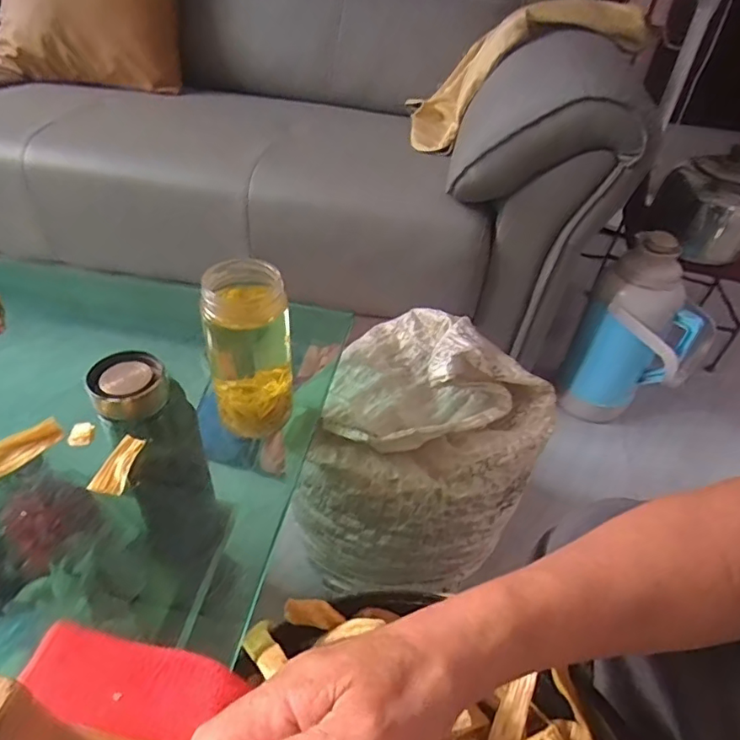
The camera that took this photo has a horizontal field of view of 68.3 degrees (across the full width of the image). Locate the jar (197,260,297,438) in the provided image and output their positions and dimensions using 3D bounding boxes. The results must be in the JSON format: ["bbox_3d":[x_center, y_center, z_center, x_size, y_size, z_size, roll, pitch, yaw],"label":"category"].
[{"bbox_3d":[-0.103,-0.017,0.474,0.069,0.145,0.066,3,43,-3],"label":"jar"}]

